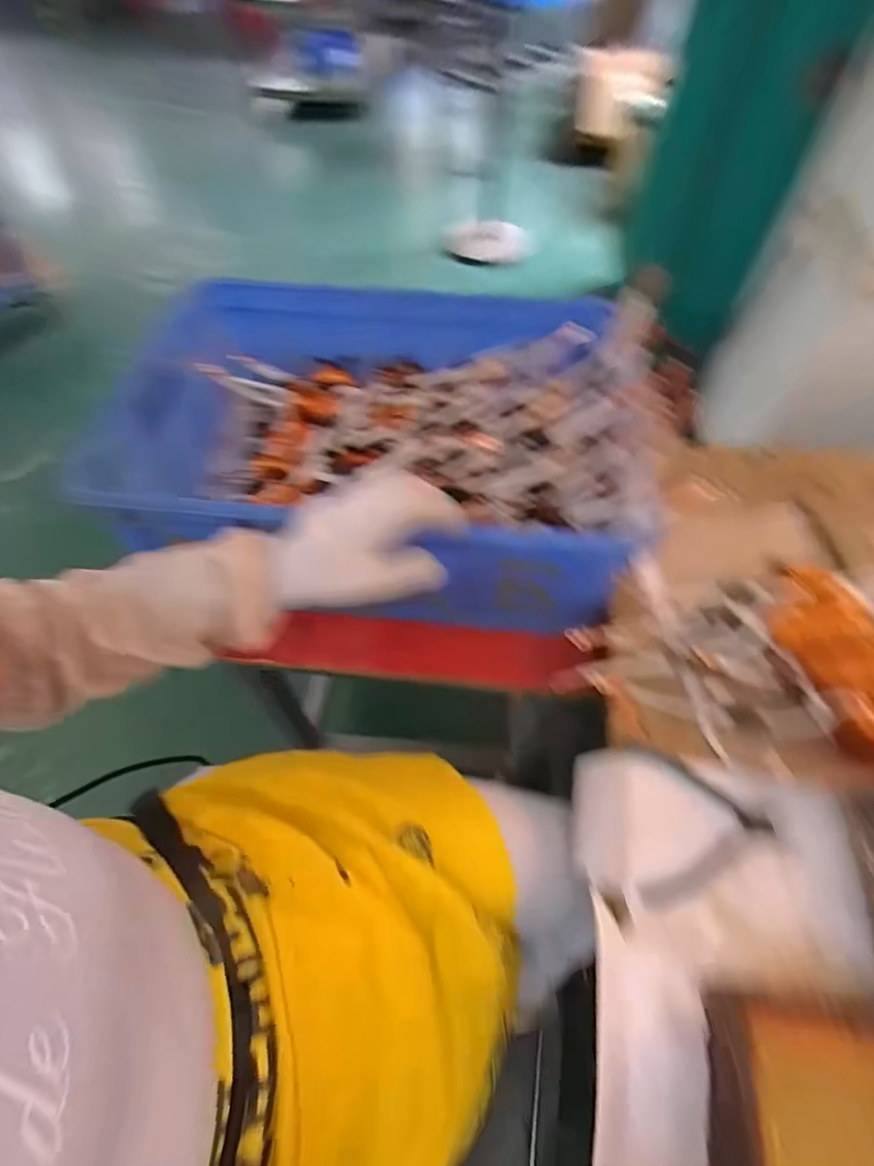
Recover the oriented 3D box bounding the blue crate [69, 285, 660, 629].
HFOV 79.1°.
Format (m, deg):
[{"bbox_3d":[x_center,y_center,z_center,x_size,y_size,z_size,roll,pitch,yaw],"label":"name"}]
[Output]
[{"bbox_3d":[-0.045,-0.179,0.684,0.556,0.203,0.394,8,57,6],"label":"blue crate"}]

